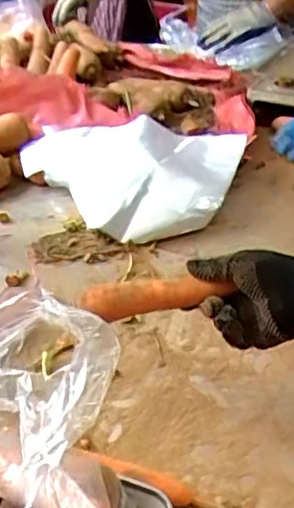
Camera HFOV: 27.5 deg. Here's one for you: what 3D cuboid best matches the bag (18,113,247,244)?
[{"bbox_3d":[-0.004,-0.151,1.007,0.299,0.079,0.345,-26,41,-24],"label":"bag"}]

